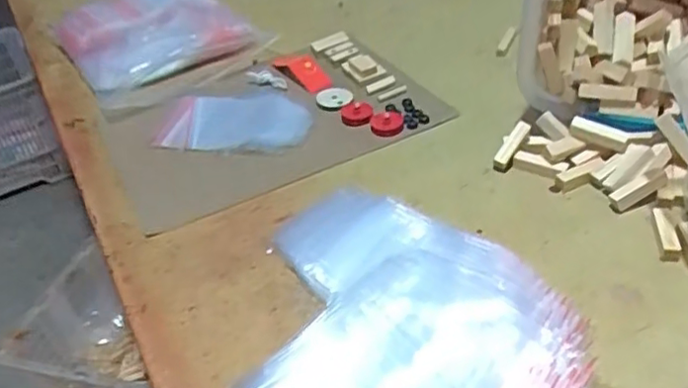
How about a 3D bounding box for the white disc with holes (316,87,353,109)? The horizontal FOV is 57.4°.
[{"bbox_3d":[-0.009,-0.094,0.604,0.033,0.005,0.041,-5,38,3],"label":"white disc with holes"}]

